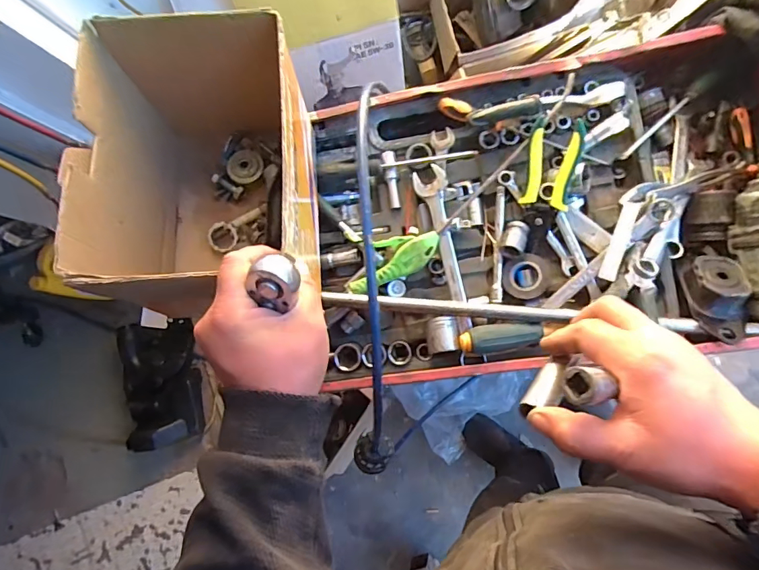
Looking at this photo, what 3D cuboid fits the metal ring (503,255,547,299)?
[{"bbox_3d":[0.185,-0.010,0.563,0.052,0.009,0.054,-2,86,23],"label":"metal ring"}]

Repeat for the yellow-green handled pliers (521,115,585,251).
[{"bbox_3d":[0.207,-0.119,0.543,0.056,0.029,0.155,7,109,8],"label":"yellow-green handled pliers"}]

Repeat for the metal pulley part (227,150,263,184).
[{"bbox_3d":[-0.176,-0.155,0.575,0.048,0.014,0.042,41,93,12],"label":"metal pulley part"}]

